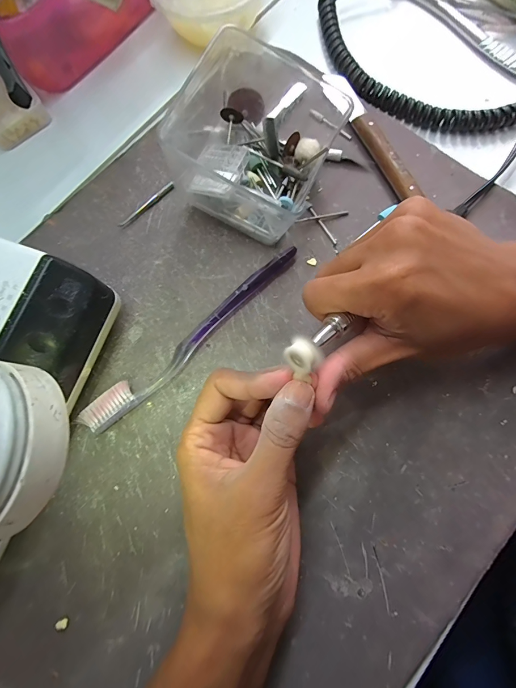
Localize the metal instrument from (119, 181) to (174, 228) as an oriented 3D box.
[{"bbox_3d":[-0.088,-0.111,0.264,0.054,0.006,0.004,-43,80,-8],"label":"metal instrument"}]

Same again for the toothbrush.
[{"bbox_3d":[-0.043,-0.005,0.234,0.186,0.013,0.019,-40,80,-7],"label":"toothbrush"}]

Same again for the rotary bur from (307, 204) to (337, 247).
[{"bbox_3d":[0.050,-0.092,0.256,0.005,0.004,0.038,-31,79,-6],"label":"rotary bur"}]

